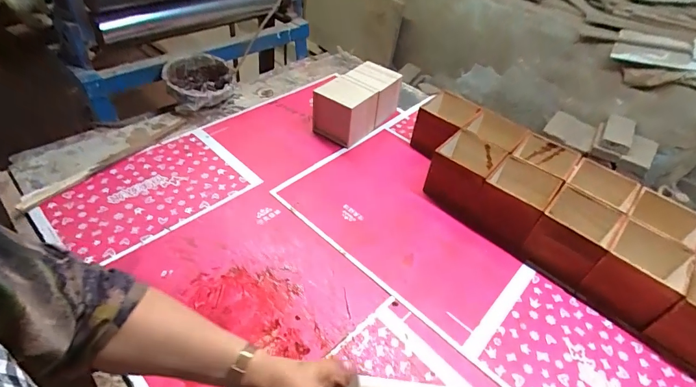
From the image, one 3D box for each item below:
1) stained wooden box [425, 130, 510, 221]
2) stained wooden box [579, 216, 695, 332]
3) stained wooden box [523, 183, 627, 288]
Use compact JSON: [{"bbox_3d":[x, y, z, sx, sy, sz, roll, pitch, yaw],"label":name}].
[{"bbox_3d":[0.278,-0.059,0.894,0.133,0.111,0.160,32,49,23],"label":"stained wooden box"},{"bbox_3d":[0.561,0.156,0.739,0.134,0.126,0.124,-32,57,-33],"label":"stained wooden box"},{"bbox_3d":[0.473,0.086,0.801,0.127,0.124,0.148,35,51,25],"label":"stained wooden box"}]

